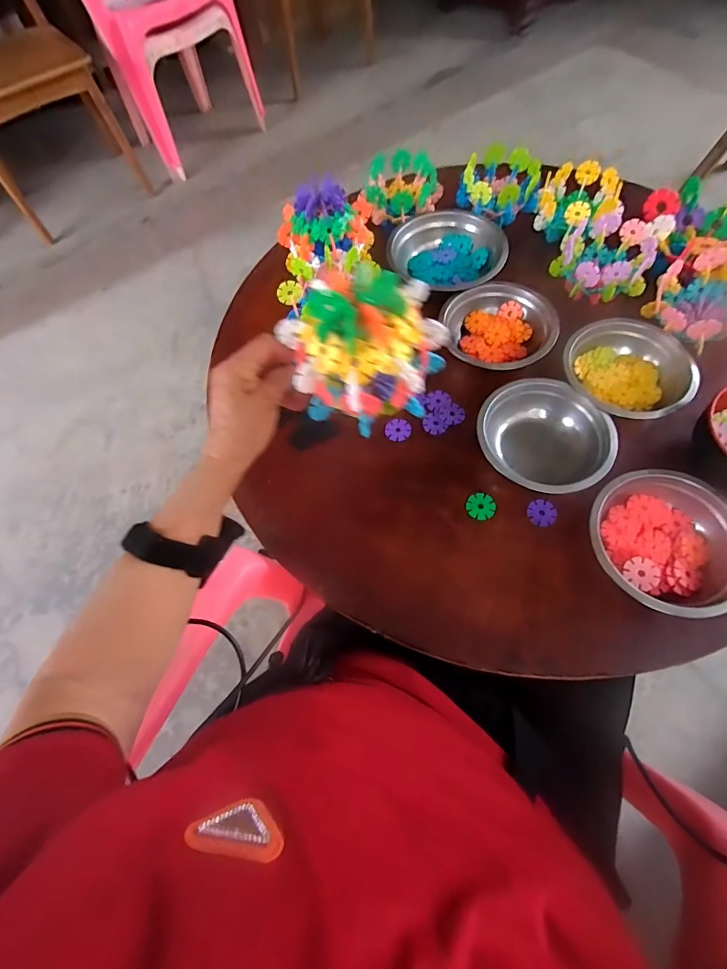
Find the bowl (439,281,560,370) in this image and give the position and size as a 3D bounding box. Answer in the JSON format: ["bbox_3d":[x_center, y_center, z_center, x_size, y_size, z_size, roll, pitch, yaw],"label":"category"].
[{"bbox_3d":[0.177,-0.204,0.553,0.117,0.051,0.144,-43,70,-14],"label":"bowl"}]

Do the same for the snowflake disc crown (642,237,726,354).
[{"bbox_3d":[0.440,-0.236,0.513,0.159,0.069,0.146,-2,66,4],"label":"snowflake disc crown"}]

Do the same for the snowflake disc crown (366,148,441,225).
[{"bbox_3d":[0.062,-0.452,0.638,0.112,0.049,0.113,-2,66,4],"label":"snowflake disc crown"}]

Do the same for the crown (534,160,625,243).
[{"bbox_3d":[0.313,-0.402,0.612,0.113,0.064,0.115,19,69,13],"label":"crown"}]

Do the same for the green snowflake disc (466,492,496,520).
[{"bbox_3d":[0.135,0.025,0.479,0.031,0.004,0.032,-2,66,4],"label":"green snowflake disc"}]

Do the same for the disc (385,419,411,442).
[{"bbox_3d":[0.044,-0.069,0.530,0.032,0.004,0.030,-2,66,4],"label":"disc"}]

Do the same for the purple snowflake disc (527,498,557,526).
[{"bbox_3d":[0.201,0.031,0.472,0.033,0.005,0.030,-2,66,4],"label":"purple snowflake disc"}]

